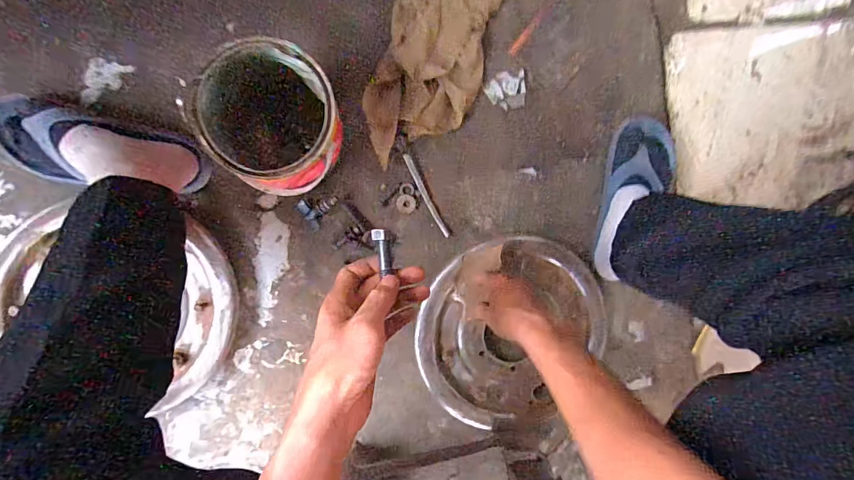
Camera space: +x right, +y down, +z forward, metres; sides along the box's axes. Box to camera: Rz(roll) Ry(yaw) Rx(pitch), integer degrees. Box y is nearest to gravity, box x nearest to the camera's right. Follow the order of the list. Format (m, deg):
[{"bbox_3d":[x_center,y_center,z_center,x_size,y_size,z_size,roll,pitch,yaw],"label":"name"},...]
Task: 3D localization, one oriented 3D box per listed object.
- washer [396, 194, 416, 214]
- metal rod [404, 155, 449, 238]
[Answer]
[{"bbox_3d":[-0.032,-0.055,0.637,0.029,0.004,0.028,4,93,-9],"label":"washer"},{"bbox_3d":[-0.001,-0.066,0.637,0.011,0.007,0.139,-28,97,-6],"label":"metal rod"}]

